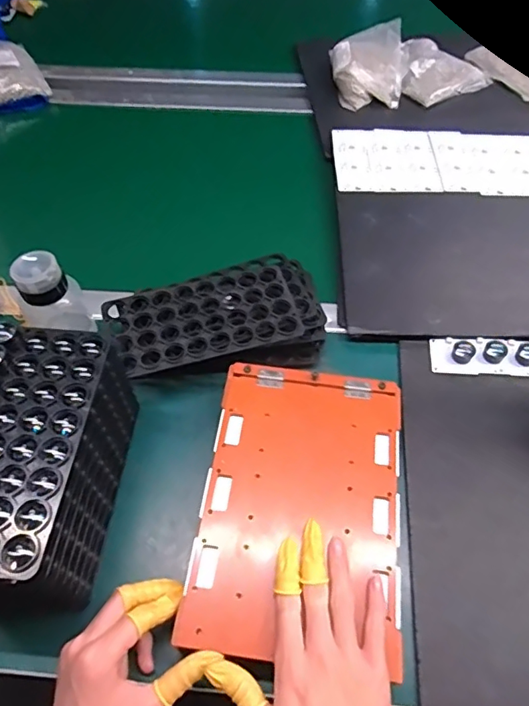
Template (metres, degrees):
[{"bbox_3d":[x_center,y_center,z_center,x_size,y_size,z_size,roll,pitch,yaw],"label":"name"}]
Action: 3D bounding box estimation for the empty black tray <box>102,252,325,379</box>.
[{"bbox_3d":[-0.049,-0.029,0.551,0.216,0.051,0.117,-16,58,-10],"label":"empty black tray"}]

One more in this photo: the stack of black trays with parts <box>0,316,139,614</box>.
[{"bbox_3d":[-0.185,0.092,0.425,0.098,0.134,0.195,4,56,4],"label":"stack of black trays with parts"}]

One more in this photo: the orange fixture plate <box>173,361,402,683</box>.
[{"bbox_3d":[0.032,0.121,0.435,0.161,0.006,0.244,7,57,5],"label":"orange fixture plate"}]

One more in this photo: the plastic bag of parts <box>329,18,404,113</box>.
[{"bbox_3d":[0.171,-0.472,0.837,0.122,0.046,0.165,-2,56,-1],"label":"plastic bag of parts"}]

